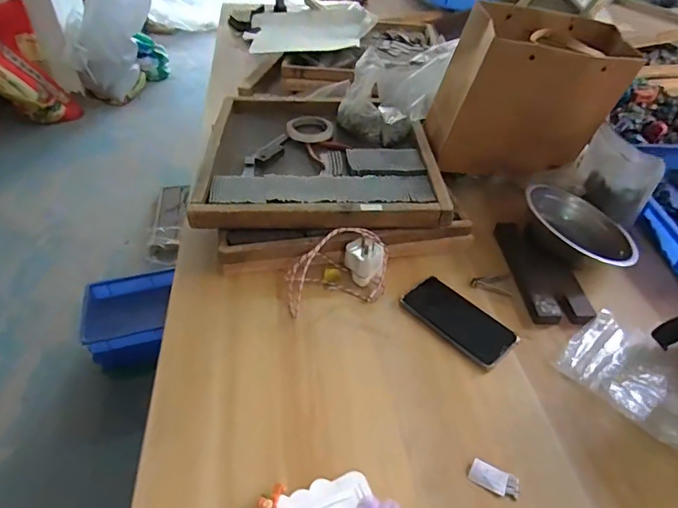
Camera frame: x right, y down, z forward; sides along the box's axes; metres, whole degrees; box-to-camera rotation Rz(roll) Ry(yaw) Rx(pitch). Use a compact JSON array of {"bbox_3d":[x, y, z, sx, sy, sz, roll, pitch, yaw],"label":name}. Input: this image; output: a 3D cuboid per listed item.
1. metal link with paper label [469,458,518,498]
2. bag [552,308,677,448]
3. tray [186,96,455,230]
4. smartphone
[{"bbox_3d":[0.165,0.239,0.475,0.050,0.004,0.026,20,47,18],"label":"metal link with paper label"},{"bbox_3d":[0.389,0.152,0.557,0.144,0.043,0.192,-30,48,-35],"label":"bag"},{"bbox_3d":[-0.033,-0.191,0.817,0.403,0.038,0.415,0,44,-3],"label":"tray"},{"bbox_3d":[0.167,0.091,0.630,0.081,0.011,0.155,-32,53,-30],"label":"smartphone"}]

